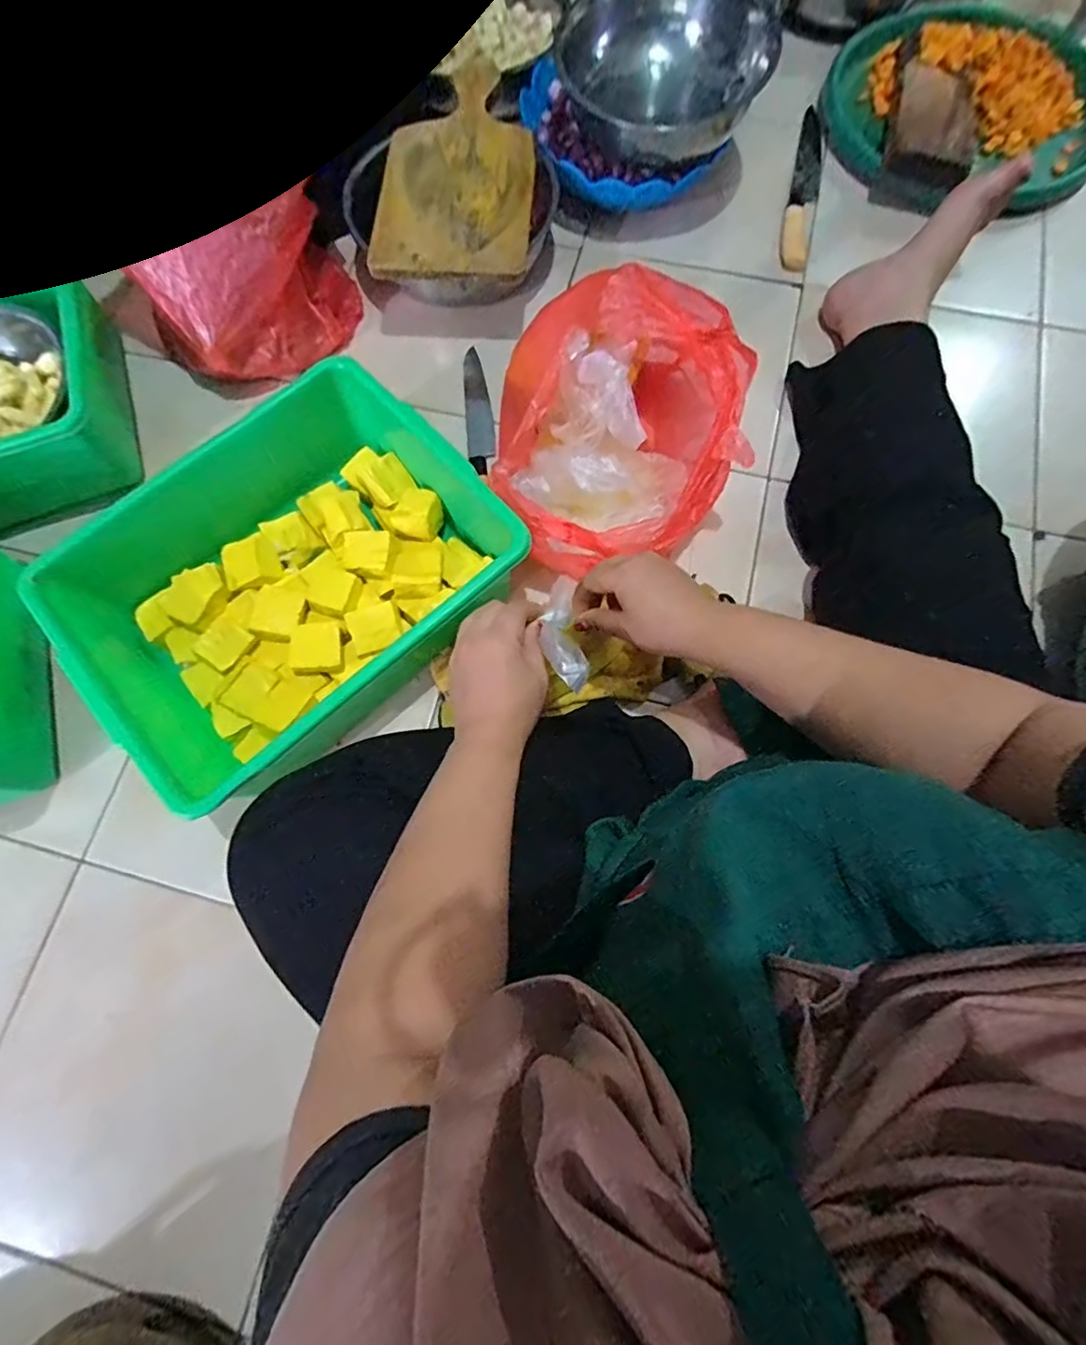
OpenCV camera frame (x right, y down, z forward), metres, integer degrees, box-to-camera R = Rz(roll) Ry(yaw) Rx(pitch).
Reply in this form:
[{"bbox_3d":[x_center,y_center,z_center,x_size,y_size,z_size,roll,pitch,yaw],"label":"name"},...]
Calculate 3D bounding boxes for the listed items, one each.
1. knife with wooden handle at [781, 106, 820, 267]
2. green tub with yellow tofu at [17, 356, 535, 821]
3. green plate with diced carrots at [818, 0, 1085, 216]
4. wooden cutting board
[{"bbox_3d":[0.354,-0.658,0.762,0.037,0.024,0.250,12,75,6],"label":"knife with wooden handle"},{"bbox_3d":[-0.260,-0.103,0.576,0.322,0.128,0.378,43,80,13],"label":"green tub with yellow tofu"},{"bbox_3d":[0.577,-0.781,0.766,0.365,0.079,0.365,-1,74,2],"label":"green plate with diced carrots"},{"bbox_3d":[-0.098,-0.606,0.673,0.176,0.019,0.331,4,74,3],"label":"wooden cutting board"}]

